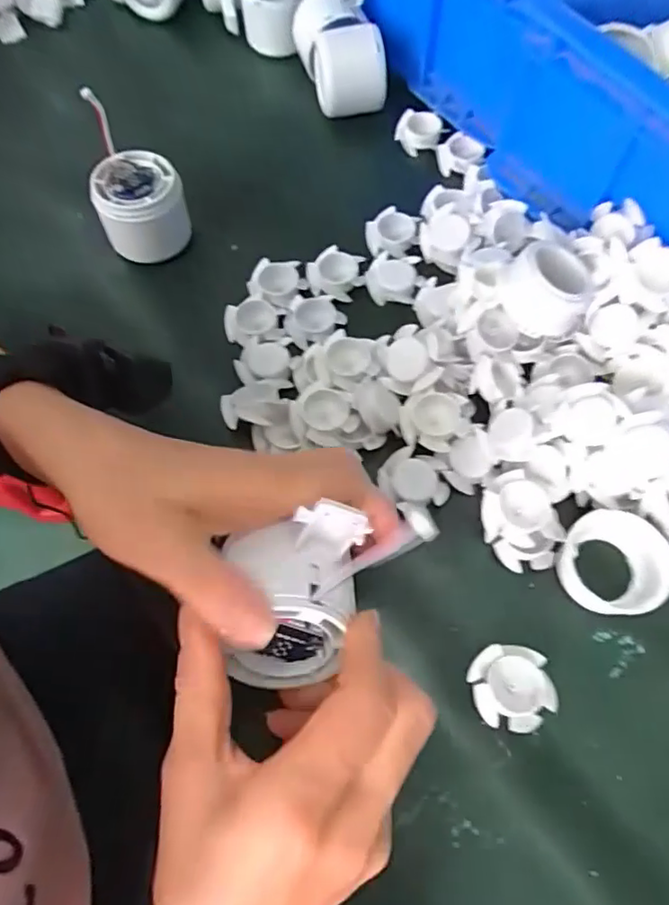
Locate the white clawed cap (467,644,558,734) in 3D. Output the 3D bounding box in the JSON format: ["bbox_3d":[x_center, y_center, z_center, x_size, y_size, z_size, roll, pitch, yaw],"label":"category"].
[{"bbox_3d":[0.091,0.121,0.298,0.040,0.015,0.041,-1,66,1],"label":"white clawed cap"}]

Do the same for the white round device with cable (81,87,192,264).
[{"bbox_3d":[-0.142,-0.192,0.416,0.060,0.056,0.114,-18,67,-6],"label":"white round device with cable"}]

